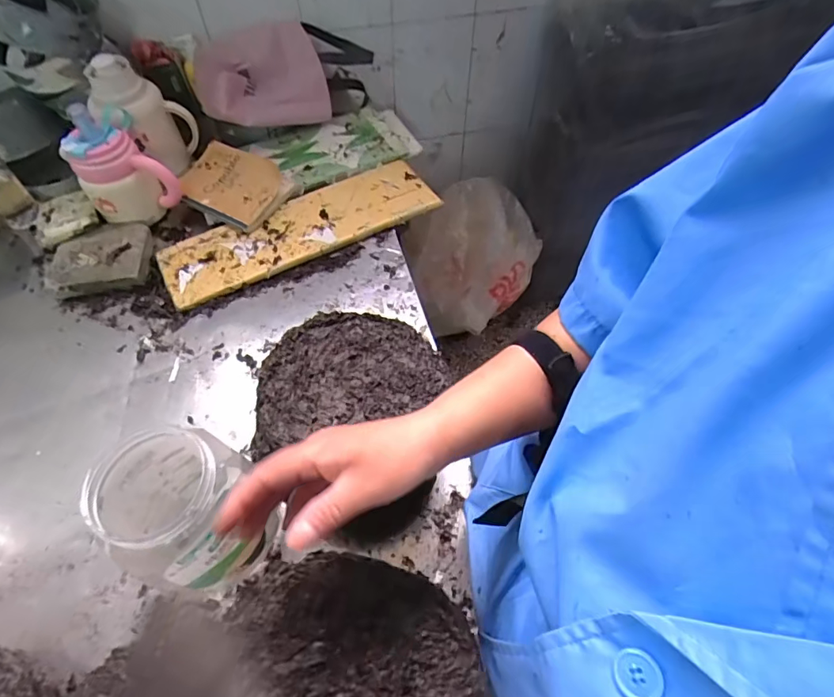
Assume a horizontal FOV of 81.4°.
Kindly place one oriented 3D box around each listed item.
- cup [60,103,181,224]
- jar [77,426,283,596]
[{"bbox_3d":[-0.516,-0.315,0.840,0.106,0.179,0.128,40,64,23],"label":"cup"},{"bbox_3d":[-0.244,0.162,0.499,0.124,0.163,0.106,30,61,18],"label":"jar"}]

